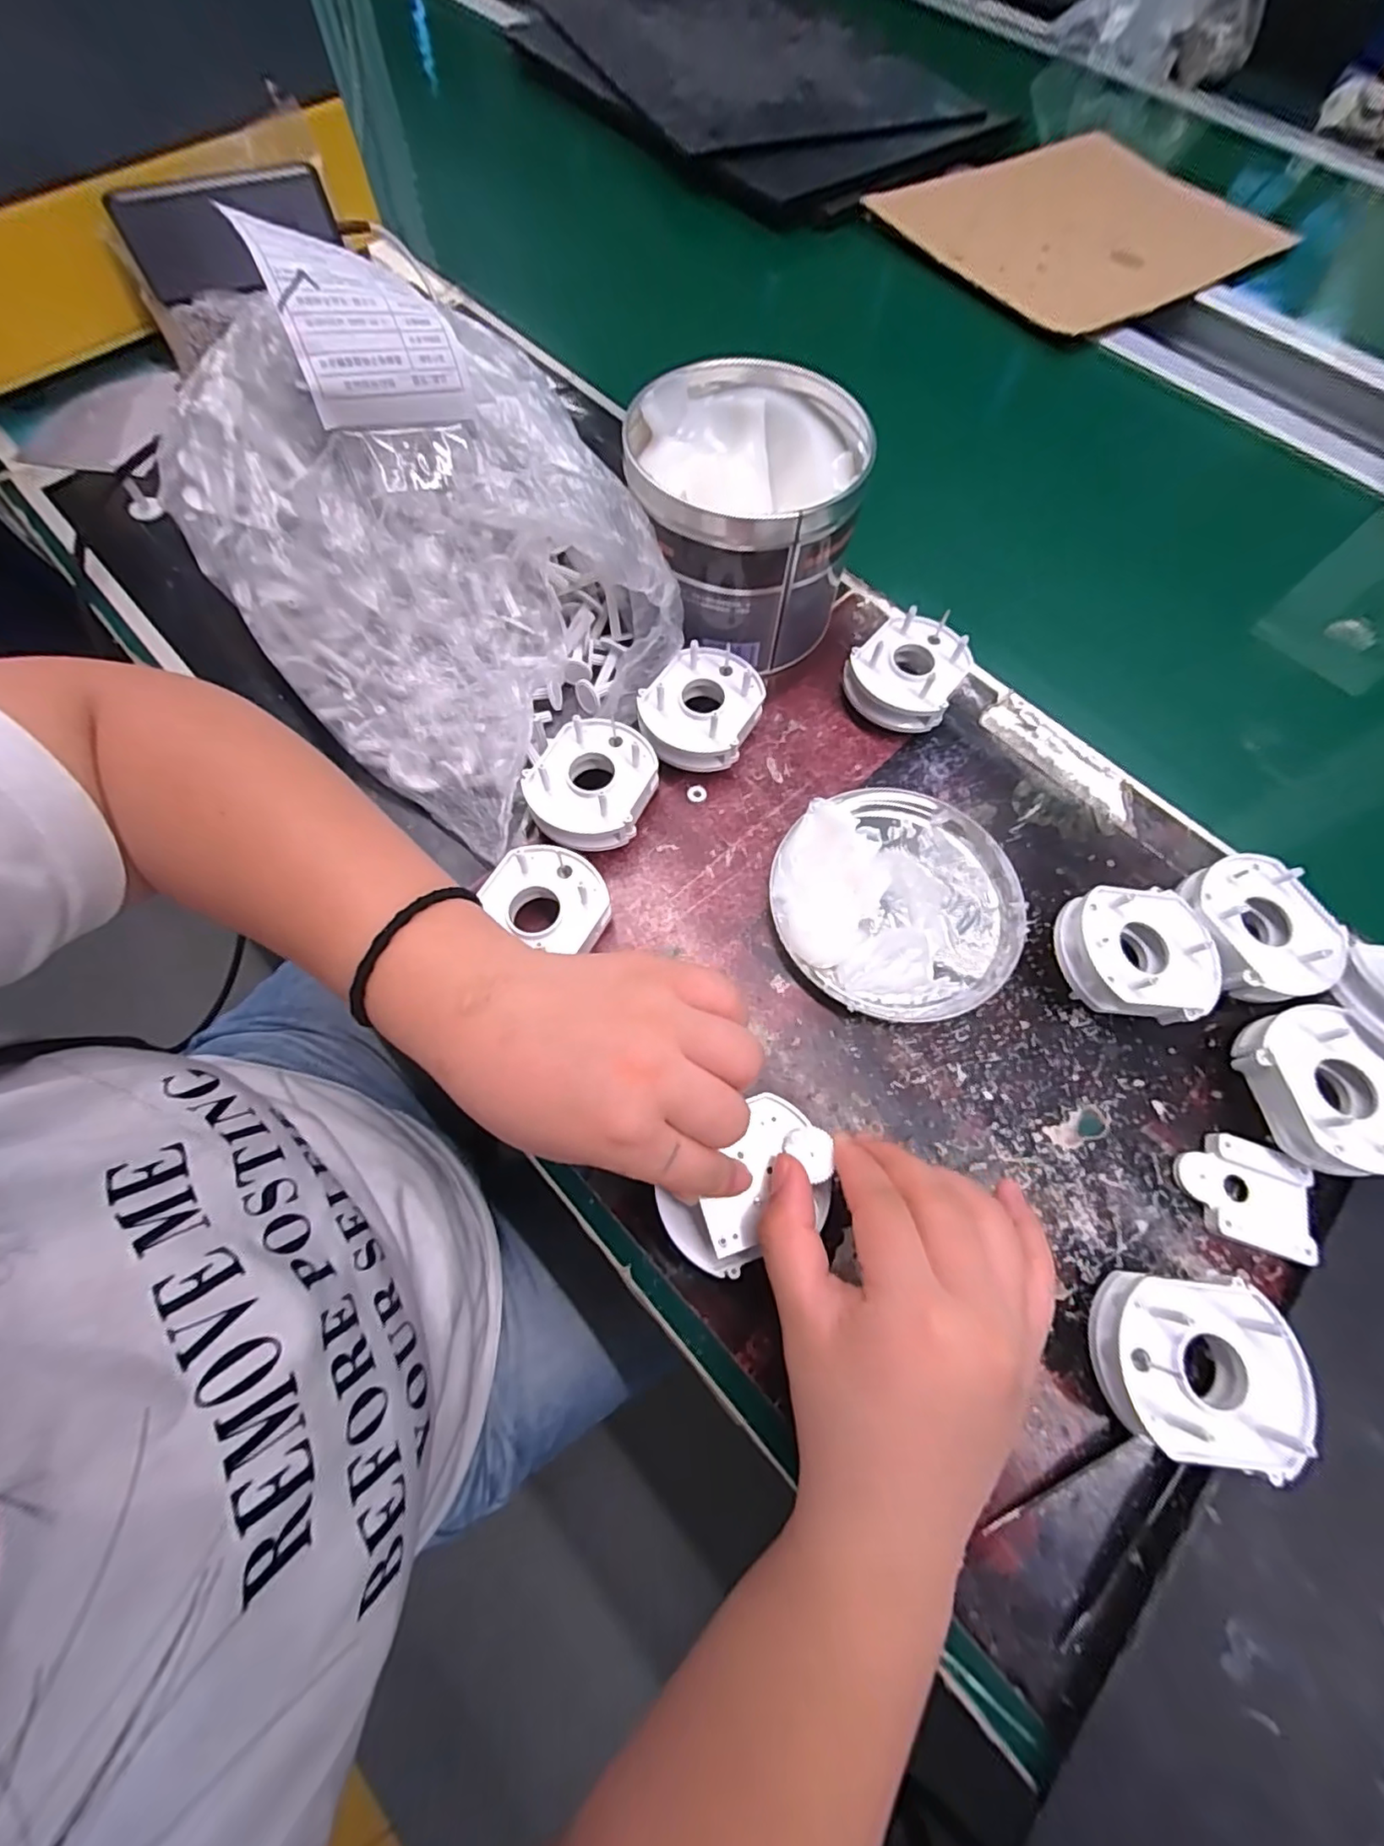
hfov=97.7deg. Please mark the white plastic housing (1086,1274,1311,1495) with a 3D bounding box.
[{"bbox_3d":[0.190,0.169,0.232,0.062,0.032,0.060,9,68,2],"label":"white plastic housing"}]

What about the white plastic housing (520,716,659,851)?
[{"bbox_3d":[-0.051,-0.071,0.327,0.063,0.032,0.072,39,73,13],"label":"white plastic housing"}]

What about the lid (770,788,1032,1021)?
[{"bbox_3d":[0.109,-0.016,0.311,0.124,0.030,0.126,0,68,-1],"label":"lid"}]

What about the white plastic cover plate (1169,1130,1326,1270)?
[{"bbox_3d":[0.247,0.120,0.271,0.054,0.007,0.044,18,69,6],"label":"white plastic cover plate"}]

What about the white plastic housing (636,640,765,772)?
[{"bbox_3d":[0.005,-0.119,0.346,0.062,0.034,0.072,25,70,9],"label":"white plastic housing"}]

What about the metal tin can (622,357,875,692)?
[{"bbox_3d":[0.030,-0.231,0.355,0.121,0.102,0.130,0,68,-1],"label":"metal tin can"}]

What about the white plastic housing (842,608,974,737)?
[{"bbox_3d":[0.126,-0.147,0.359,0.061,0.036,0.066,0,68,-1],"label":"white plastic housing"}]

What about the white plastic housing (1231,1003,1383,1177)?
[{"bbox_3d":[0.286,0.075,0.273,0.057,0.030,0.069,-11,69,-5],"label":"white plastic housing"}]

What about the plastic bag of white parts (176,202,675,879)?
[{"bbox_3d":[-0.146,-0.203,0.317,0.301,0.144,0.191,40,73,14],"label":"plastic bag of white parts"}]

